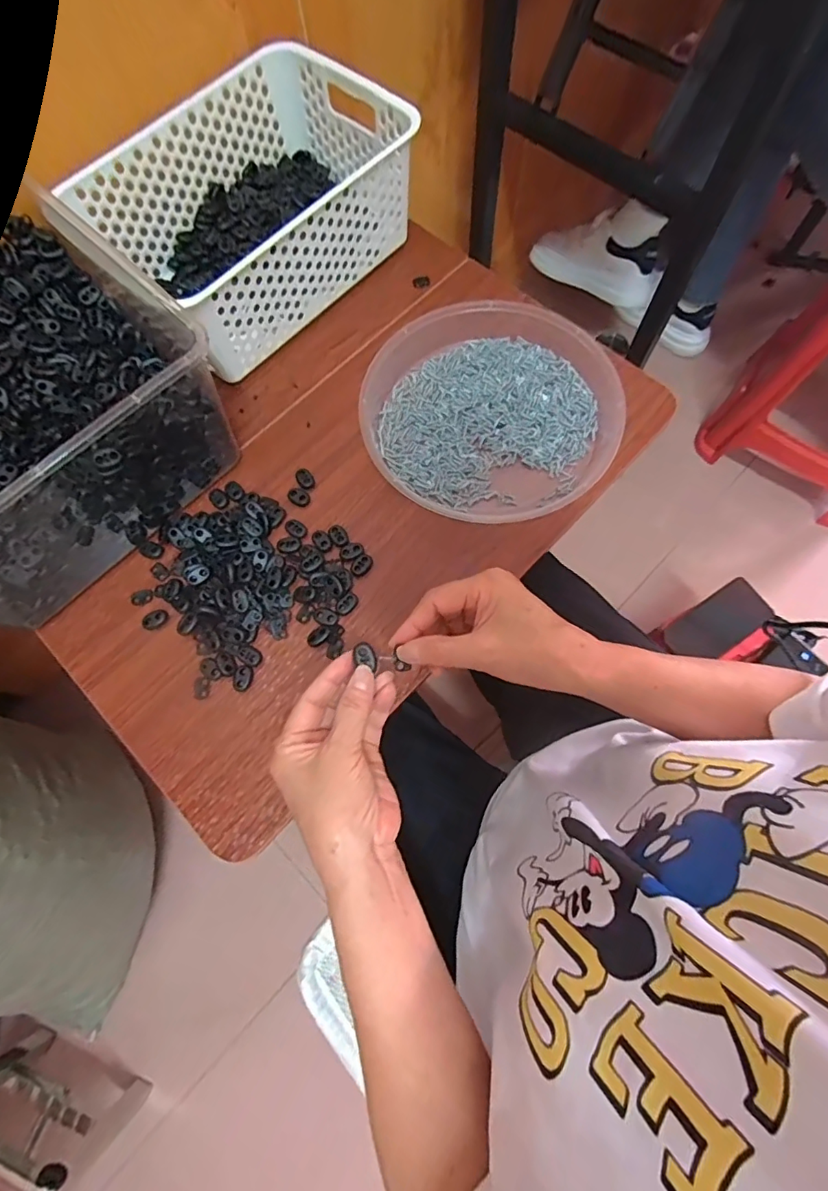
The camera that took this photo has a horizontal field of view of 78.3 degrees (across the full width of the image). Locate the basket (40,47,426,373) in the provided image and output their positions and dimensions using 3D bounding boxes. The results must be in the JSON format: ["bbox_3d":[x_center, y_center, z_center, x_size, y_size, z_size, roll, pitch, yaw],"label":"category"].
[{"bbox_3d":[-0.156,-0.387,0.515,0.208,0.102,0.285,43,79,13],"label":"basket"}]

